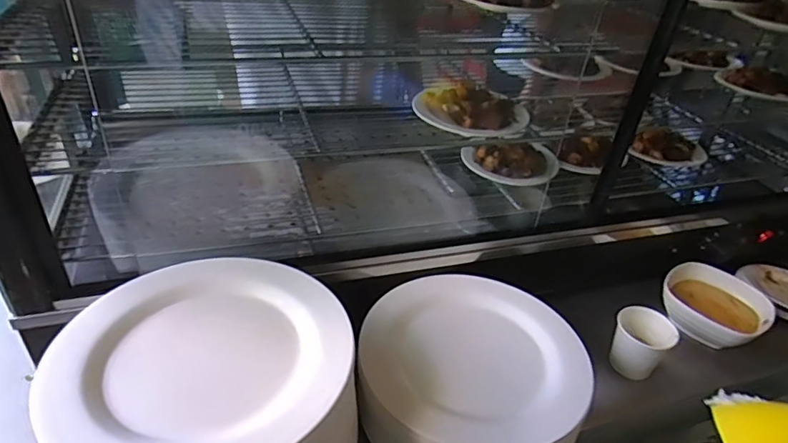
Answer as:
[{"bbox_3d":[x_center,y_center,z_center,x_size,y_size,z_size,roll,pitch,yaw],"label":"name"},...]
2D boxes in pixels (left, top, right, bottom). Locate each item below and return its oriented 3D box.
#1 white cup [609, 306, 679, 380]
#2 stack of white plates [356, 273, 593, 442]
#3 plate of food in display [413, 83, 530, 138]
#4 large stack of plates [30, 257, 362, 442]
[{"bbox_3d":[0.315,0.157,0.656,0.068,0.075,0.058,29,40,31],"label":"white cup"},{"bbox_3d":[0.085,0.169,0.579,0.246,0.072,0.255,4,34,-3],"label":"stack of white plates"},{"bbox_3d":[0.095,-0.143,0.643,0.140,0.035,0.103,21,37,21],"label":"plate of food in display"},{"bbox_3d":[-0.161,0.168,0.467,0.243,0.142,0.248,-21,42,-34],"label":"large stack of plates"}]

